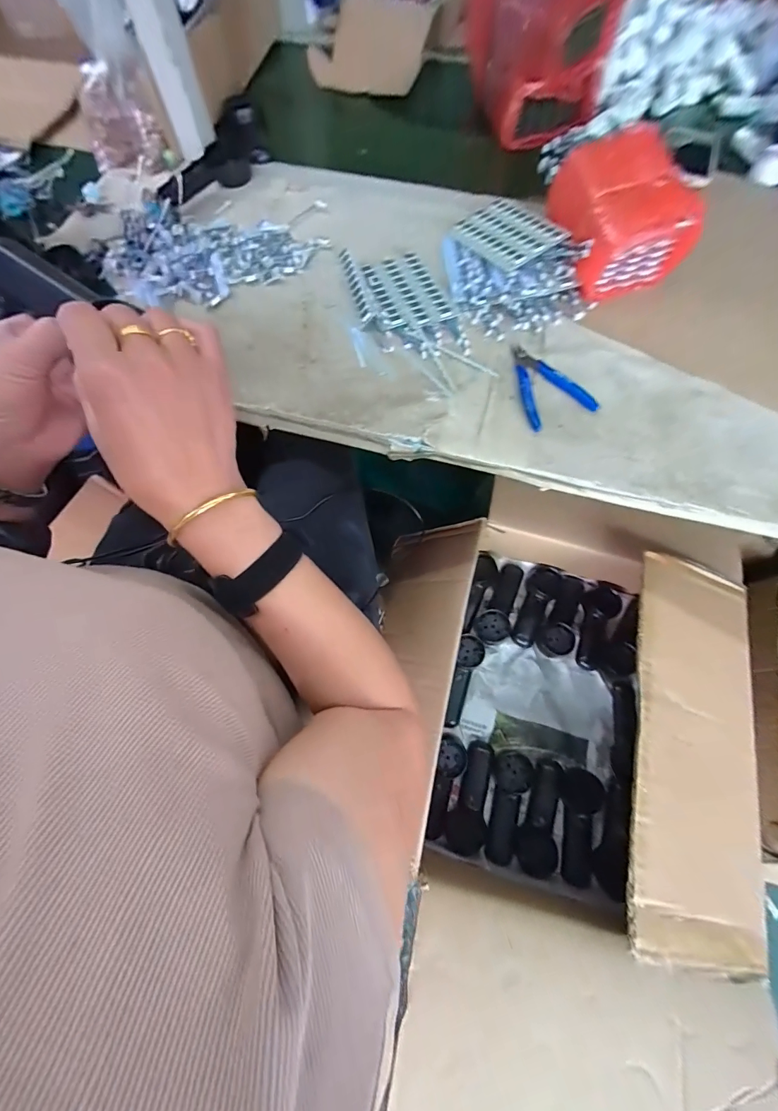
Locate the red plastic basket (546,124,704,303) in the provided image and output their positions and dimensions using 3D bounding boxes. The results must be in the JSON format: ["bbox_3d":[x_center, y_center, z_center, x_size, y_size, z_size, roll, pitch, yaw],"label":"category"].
[{"bbox_3d":[0.278,-0.417,0.483,0.134,0.102,0.143,-18,70,-6],"label":"red plastic basket"}]

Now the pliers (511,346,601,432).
[{"bbox_3d":[0.180,-0.201,0.459,0.079,0.008,0.109,-20,70,-6],"label":"pliers"}]

